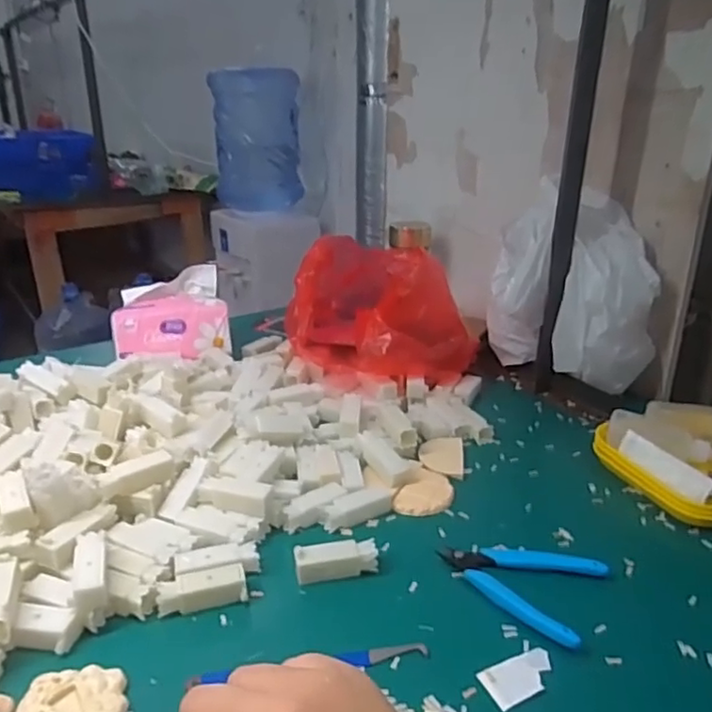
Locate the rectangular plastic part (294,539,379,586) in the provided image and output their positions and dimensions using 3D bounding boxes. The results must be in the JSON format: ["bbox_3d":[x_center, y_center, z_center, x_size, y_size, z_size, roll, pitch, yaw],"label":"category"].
[{"bbox_3d":[-0.014,0.152,0.475,0.061,0.018,0.018,-5,23,-13],"label":"rectangular plastic part"}]

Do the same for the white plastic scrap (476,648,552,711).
[{"bbox_3d":[0.102,0.197,0.391,0.049,0.004,0.029,-11,25,-26],"label":"white plastic scrap"}]

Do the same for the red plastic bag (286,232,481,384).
[{"bbox_3d":[0.005,-0.055,0.796,0.246,0.151,0.154,20,29,39],"label":"red plastic bag"}]

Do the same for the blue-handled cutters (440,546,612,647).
[{"bbox_3d":[0.134,0.161,0.465,0.088,0.013,0.114,-14,27,-32],"label":"blue-handled cutters"}]

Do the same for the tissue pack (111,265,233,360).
[{"bbox_3d":[-0.241,-0.056,0.829,0.144,0.081,0.099,-4,23,-11],"label":"tissue pack"}]

